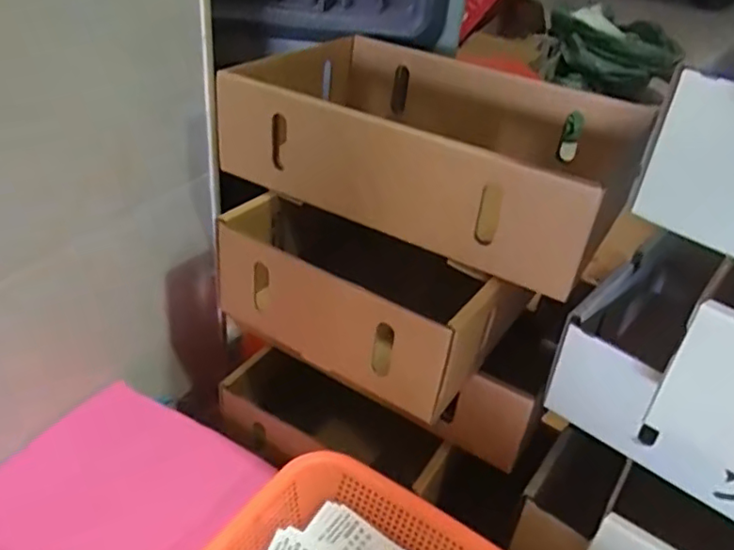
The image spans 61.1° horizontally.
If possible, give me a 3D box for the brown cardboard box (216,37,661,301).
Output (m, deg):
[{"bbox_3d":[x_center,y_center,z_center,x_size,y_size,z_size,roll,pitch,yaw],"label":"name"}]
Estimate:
[{"bbox_3d":[0.071,-0.150,0.706,0.397,0.139,0.313,21,37,20],"label":"brown cardboard box"}]

